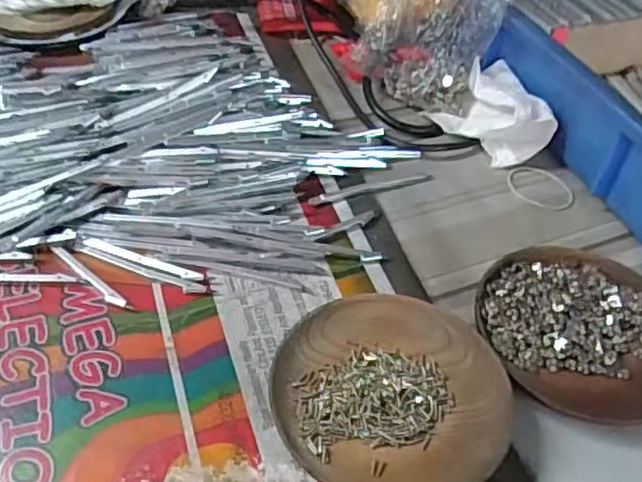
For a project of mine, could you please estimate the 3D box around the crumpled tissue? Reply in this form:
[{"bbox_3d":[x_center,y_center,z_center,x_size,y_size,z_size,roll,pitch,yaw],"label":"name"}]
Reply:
[{"bbox_3d":[0.132,-0.097,0.489,0.066,0.045,0.083,-19,51,-23],"label":"crumpled tissue"}]

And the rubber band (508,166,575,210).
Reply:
[{"bbox_3d":[0.156,-0.039,0.464,0.039,0.004,0.047,-21,51,-24],"label":"rubber band"}]

